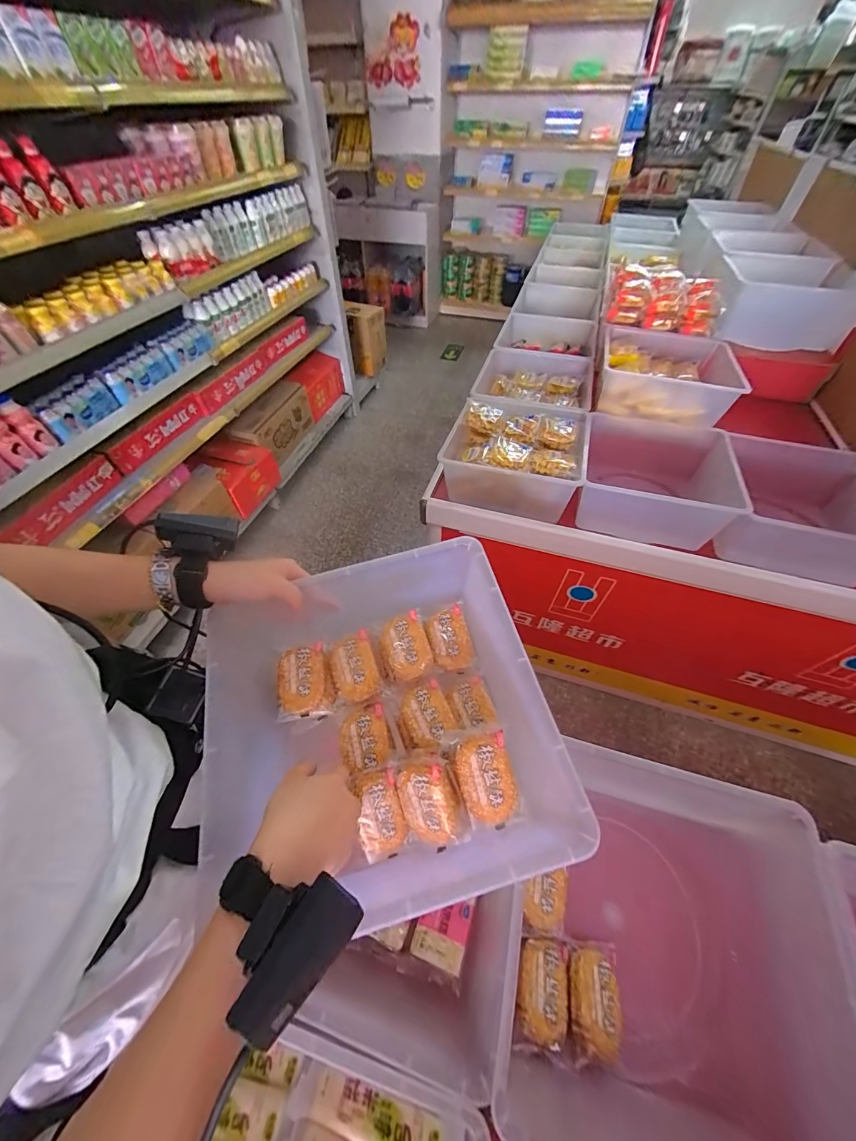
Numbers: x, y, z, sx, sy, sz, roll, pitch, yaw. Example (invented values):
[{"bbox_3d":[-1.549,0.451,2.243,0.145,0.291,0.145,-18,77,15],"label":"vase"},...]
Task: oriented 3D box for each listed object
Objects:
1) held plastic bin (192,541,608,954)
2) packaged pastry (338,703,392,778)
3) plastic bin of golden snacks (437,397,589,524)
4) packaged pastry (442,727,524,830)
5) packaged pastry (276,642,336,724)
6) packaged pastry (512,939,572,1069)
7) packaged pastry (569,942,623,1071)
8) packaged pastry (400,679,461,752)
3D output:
[{"bbox_3d":[-0.057,0.149,0.379,0.318,0.147,0.291,-8,53,-6],"label":"held plastic bin"},{"bbox_3d":[-0.070,0.187,0.414,0.055,0.015,0.067,-11,53,-8],"label":"packaged pastry"},{"bbox_3d":[0.200,-0.269,0.874,0.290,0.121,0.287,17,54,12],"label":"plastic bin of golden snacks"},{"bbox_3d":[0.057,0.206,0.369,0.060,0.020,0.086,-18,77,-4],"label":"packaged pastry"},{"bbox_3d":[-0.146,0.134,0.446,0.061,0.020,0.081,-2,74,-14],"label":"packaged pastry"},{"bbox_3d":[0.120,0.441,0.390,0.056,0.021,0.084,13,54,10],"label":"packaged pastry"},{"bbox_3d":[0.176,0.451,0.394,0.057,0.026,0.085,9,53,7],"label":"packaged pastry"},{"bbox_3d":[-0.001,0.164,0.422,0.062,0.016,0.071,-11,53,-8],"label":"packaged pastry"}]

